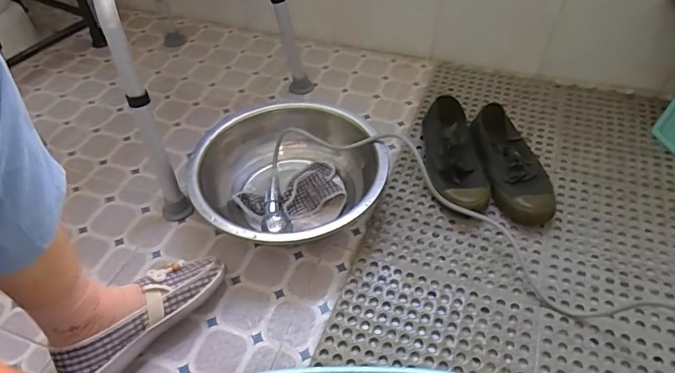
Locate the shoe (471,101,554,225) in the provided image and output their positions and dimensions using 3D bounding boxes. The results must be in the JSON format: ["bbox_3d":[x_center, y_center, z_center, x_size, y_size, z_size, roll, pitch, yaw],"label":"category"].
[{"bbox_3d":[0.305,-0.040,0.829,0.096,0.070,0.235,-13,47,-9],"label":"shoe"}]

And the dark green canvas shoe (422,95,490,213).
[{"bbox_3d":[0.212,-0.057,0.840,0.093,0.089,0.226,-2,47,1],"label":"dark green canvas shoe"}]

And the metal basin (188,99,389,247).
[{"bbox_3d":[-0.083,-0.009,0.803,0.305,0.099,0.305,-1,47,1],"label":"metal basin"}]

